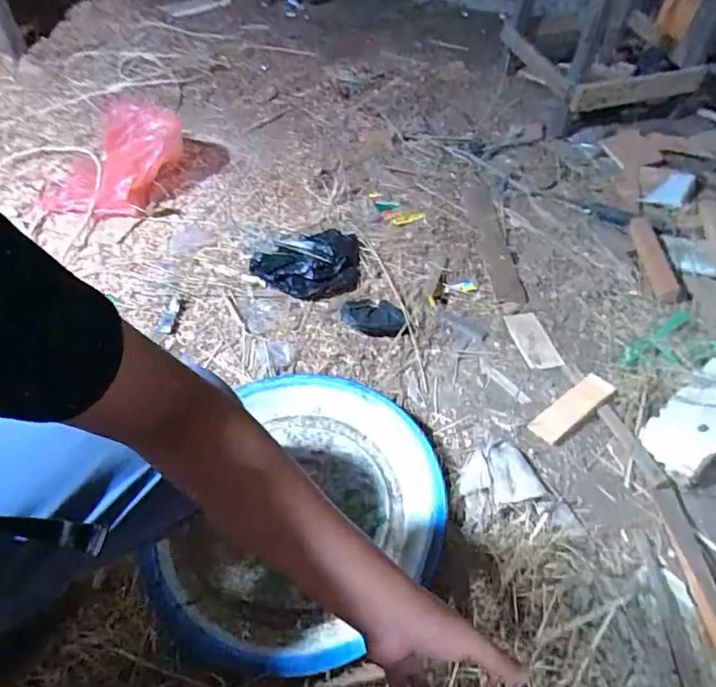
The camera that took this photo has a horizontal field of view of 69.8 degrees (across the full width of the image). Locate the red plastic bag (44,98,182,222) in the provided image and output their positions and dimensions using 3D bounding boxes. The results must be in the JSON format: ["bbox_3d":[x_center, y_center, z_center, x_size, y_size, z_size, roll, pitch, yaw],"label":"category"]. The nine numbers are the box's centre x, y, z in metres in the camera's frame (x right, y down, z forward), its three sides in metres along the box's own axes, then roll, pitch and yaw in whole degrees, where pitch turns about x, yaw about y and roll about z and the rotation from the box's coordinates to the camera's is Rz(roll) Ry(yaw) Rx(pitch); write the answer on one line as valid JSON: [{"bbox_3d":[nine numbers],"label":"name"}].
[{"bbox_3d":[-0.533,-0.390,1.102,0.275,0.156,0.243,24,54,15],"label":"red plastic bag"}]

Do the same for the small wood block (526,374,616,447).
[{"bbox_3d":[0.330,0.098,0.794,0.145,0.016,0.046,-29,52,-24],"label":"small wood block"}]

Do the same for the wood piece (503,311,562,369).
[{"bbox_3d":[0.303,-0.007,0.895,0.060,0.006,0.126,-8,47,-6],"label":"wood piece"}]

